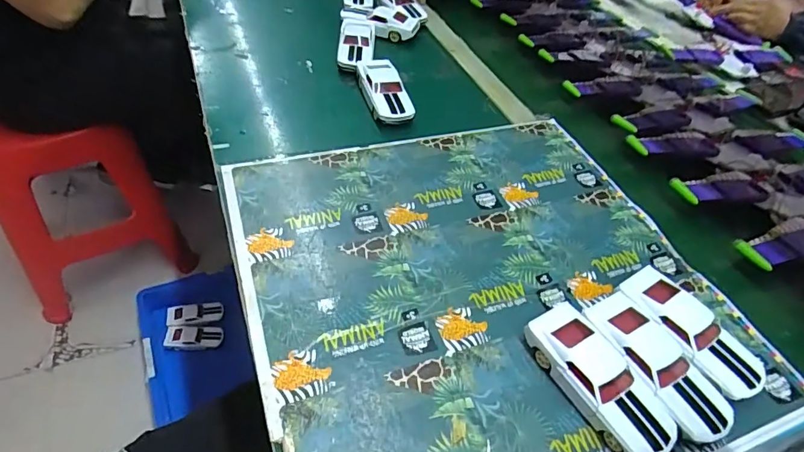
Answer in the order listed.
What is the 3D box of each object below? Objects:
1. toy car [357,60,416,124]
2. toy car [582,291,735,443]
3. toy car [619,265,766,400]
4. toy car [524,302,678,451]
[{"bbox_3d":[-0.024,-0.183,0.621,0.056,0.034,0.125,-10,50,-17],"label":"toy car"},{"bbox_3d":[0.212,0.116,0.383,0.051,0.032,0.127,-18,53,-25],"label":"toy car"},{"bbox_3d":[0.254,0.096,0.407,0.056,0.034,0.125,-20,54,-26],"label":"toy car"},{"bbox_3d":[0.158,0.125,0.371,0.053,0.035,0.130,-21,54,-25],"label":"toy car"}]

